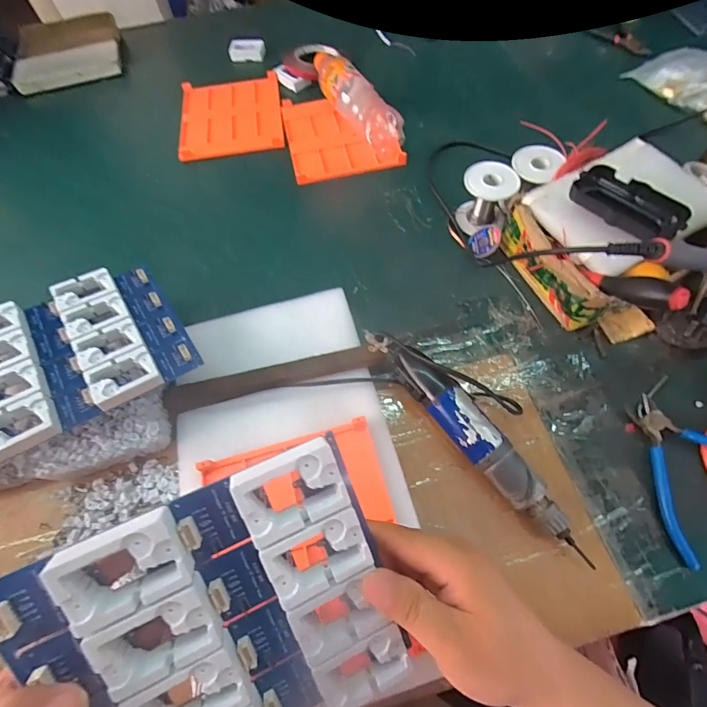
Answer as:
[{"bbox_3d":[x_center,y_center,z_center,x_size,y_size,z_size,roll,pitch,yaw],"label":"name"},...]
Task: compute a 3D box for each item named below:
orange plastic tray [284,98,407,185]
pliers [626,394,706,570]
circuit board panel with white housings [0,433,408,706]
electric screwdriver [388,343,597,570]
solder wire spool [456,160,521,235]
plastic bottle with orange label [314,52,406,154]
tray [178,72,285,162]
[{"bbox_3d":[-0.024,-0.351,0.629,0.160,0.013,0.187,-13,62,-4],"label":"orange plastic tray"},{"bbox_3d":[0.321,0.102,0.375,0.133,0.012,0.133,-24,64,-10],"label":"pliers"},{"bbox_3d":[-0.070,0.153,0.220,0.184,0.020,0.163,-22,101,-12],"label":"circuit board panel with white housings"},{"bbox_3d":[0.120,0.083,0.378,0.038,0.046,0.239,-34,66,-15],"label":"electric screwdriver"},{"bbox_3d":[0.171,-0.204,0.511,0.061,0.062,0.057,-10,62,-3],"label":"solder wire spool"},{"bbox_3d":[0.000,-0.398,0.620,0.061,0.066,0.225,-24,64,-10],"label":"plastic bottle with orange label"},{"bbox_3d":[-0.205,-0.396,0.663,0.168,0.015,0.187,-8,62,-2],"label":"tray"}]

